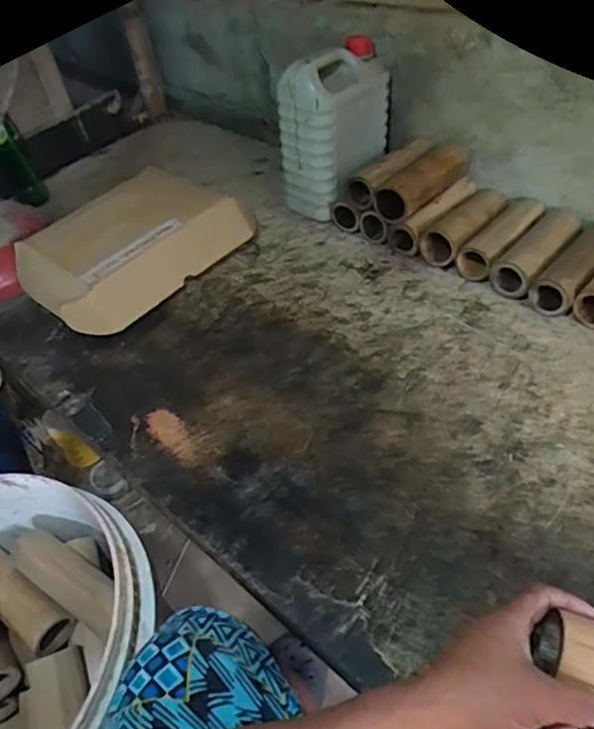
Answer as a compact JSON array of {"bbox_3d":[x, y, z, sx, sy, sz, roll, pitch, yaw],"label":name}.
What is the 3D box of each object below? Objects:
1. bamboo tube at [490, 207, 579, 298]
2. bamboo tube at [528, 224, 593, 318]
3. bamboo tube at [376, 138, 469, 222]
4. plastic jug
[{"bbox_3d":[0.344,-0.159,0.779,0.060,0.051,0.194,31,55,30],"label":"bamboo tube"},{"bbox_3d":[0.384,-0.133,0.750,0.052,0.050,0.192,32,55,30],"label":"bamboo tube"},{"bbox_3d":[0.193,-0.272,0.834,0.061,0.060,0.175,30,56,32],"label":"bamboo tube"},{"bbox_3d":[0.068,-0.363,0.877,0.111,0.231,0.167,27,53,27],"label":"plastic jug"}]

